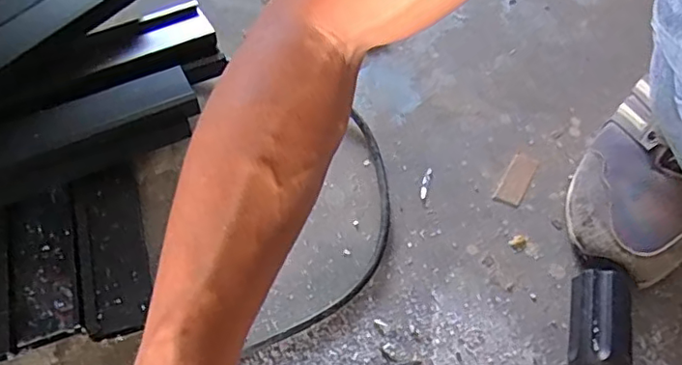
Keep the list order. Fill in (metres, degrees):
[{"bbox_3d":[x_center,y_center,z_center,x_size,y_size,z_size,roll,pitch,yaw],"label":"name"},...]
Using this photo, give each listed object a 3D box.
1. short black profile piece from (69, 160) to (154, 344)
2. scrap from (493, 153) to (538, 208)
[{"bbox_3d":[-0.176,0.050,0.459,0.047,0.025,0.136,-13,59,-12],"label":"short black profile piece"},{"bbox_3d":[0.154,-0.004,0.520,0.022,0.004,0.056,27,59,14],"label":"scrap"}]

